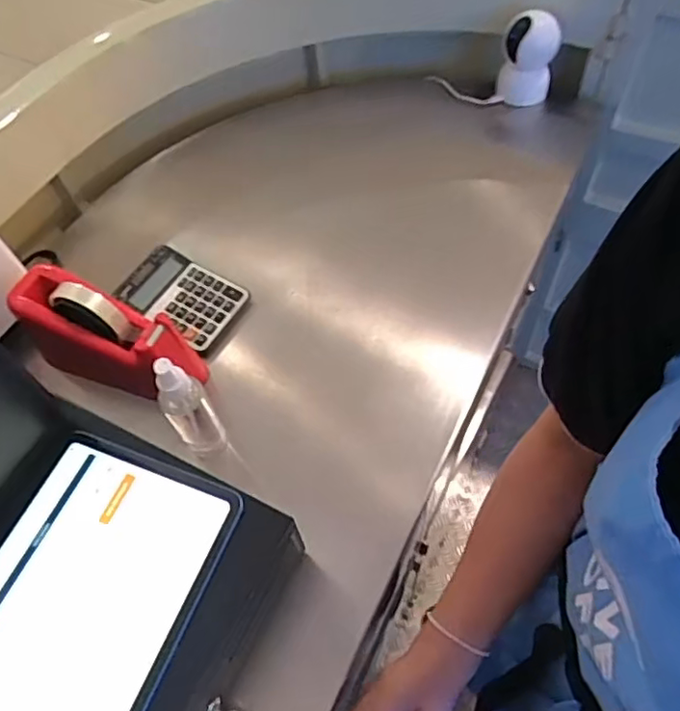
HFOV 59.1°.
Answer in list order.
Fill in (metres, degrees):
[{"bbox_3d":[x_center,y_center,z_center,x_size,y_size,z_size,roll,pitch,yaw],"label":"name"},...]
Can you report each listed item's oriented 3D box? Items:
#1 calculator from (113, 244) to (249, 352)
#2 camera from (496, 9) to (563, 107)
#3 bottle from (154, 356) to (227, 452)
[{"bbox_3d":[-0.196,-0.076,0.744,0.144,0.031,0.095,28,65,17],"label":"calculator"},{"bbox_3d":[0.277,-0.438,0.884,0.080,0.132,0.071,12,62,9],"label":"camera"},{"bbox_3d":[-0.145,0.054,0.581,0.039,0.157,0.034,-34,64,-15],"label":"bottle"}]

